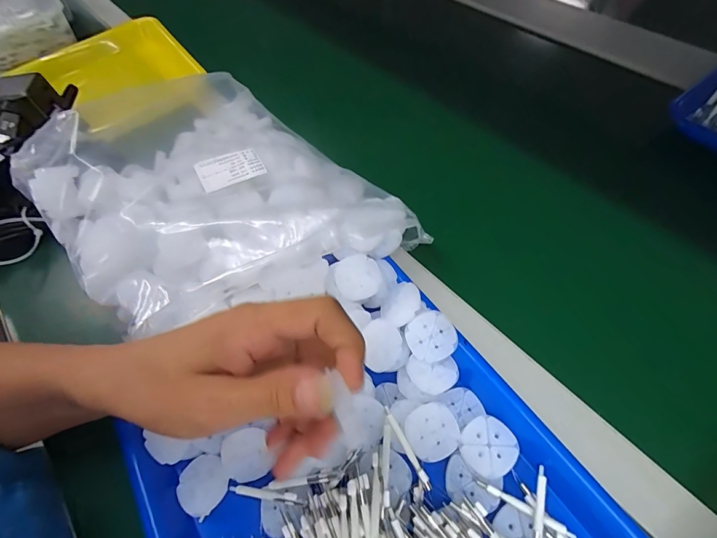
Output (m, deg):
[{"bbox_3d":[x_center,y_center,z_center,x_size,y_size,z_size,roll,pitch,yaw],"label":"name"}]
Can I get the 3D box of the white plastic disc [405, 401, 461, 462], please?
[{"bbox_3d":[0.051,0.112,0.259,0.035,0.004,0.035,0,75,1],"label":"white plastic disc"}]

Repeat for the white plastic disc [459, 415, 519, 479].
[{"bbox_3d":[0.088,0.121,0.255,0.036,0.009,0.035,-3,59,5],"label":"white plastic disc"}]

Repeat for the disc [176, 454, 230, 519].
[{"bbox_3d":[-0.111,0.153,0.268,0.035,0.004,0.034,-3,59,5],"label":"disc"}]

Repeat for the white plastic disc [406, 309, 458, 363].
[{"bbox_3d":[0.054,0.051,0.280,0.035,0.004,0.035,0,90,10],"label":"white plastic disc"}]

